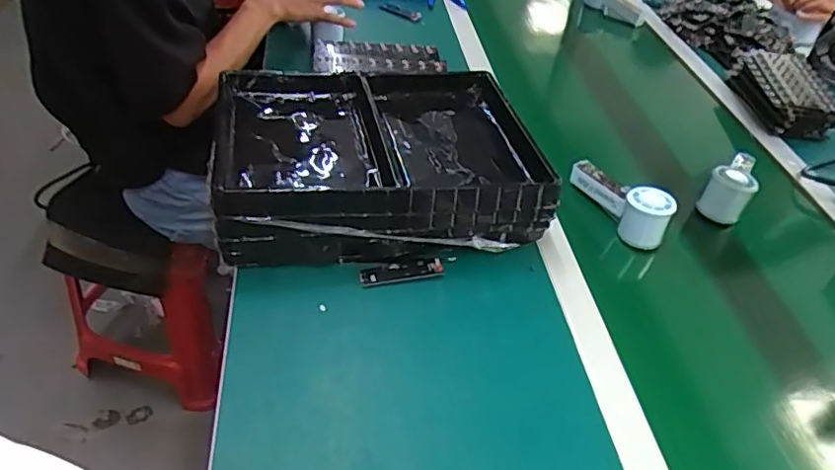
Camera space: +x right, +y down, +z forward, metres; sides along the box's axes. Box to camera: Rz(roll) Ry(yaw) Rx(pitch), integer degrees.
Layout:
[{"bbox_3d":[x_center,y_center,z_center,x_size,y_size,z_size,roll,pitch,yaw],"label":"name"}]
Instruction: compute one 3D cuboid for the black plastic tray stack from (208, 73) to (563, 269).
[{"bbox_3d":[-0.044,-0.106,0.768,0.407,0.093,0.312,-3,43,-13],"label":"black plastic tray stack"}]

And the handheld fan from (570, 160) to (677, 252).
[{"bbox_3d":[0.261,-0.050,0.769,0.046,0.063,0.149,-15,46,-24],"label":"handheld fan"}]

